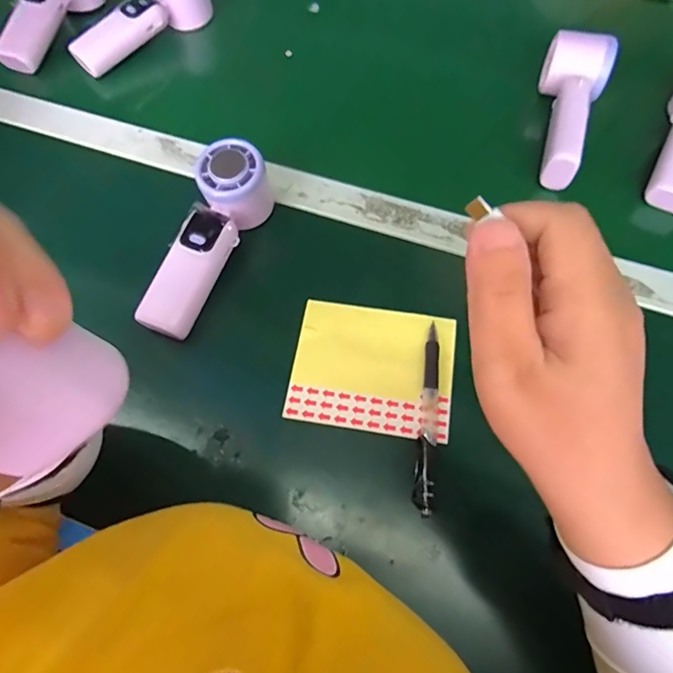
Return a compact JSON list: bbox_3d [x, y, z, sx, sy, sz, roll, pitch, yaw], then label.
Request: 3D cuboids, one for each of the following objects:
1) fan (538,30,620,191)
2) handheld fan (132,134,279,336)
[{"bbox_3d":[0.213,-0.214,0.444,0.060,0.047,0.153,20,65,9],"label":"fan"},{"bbox_3d":[-0.105,-0.081,0.386,0.049,0.057,0.162,18,65,8],"label":"handheld fan"}]

